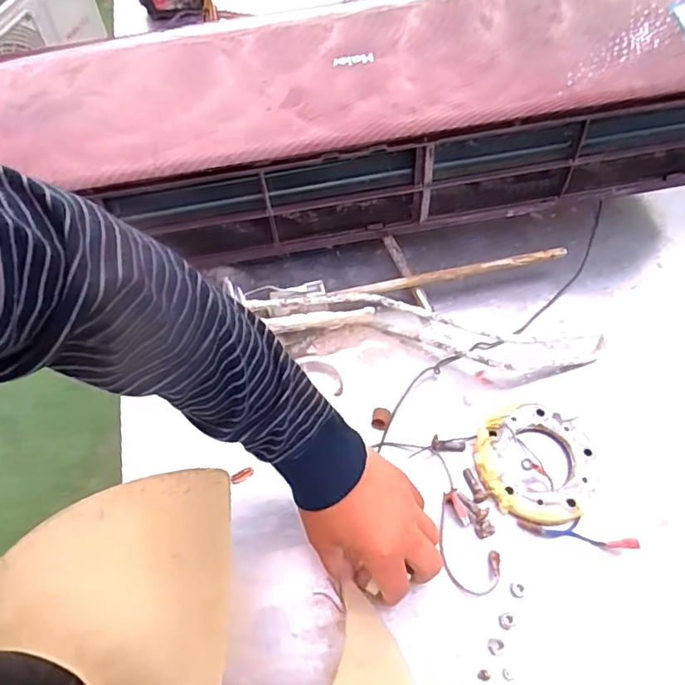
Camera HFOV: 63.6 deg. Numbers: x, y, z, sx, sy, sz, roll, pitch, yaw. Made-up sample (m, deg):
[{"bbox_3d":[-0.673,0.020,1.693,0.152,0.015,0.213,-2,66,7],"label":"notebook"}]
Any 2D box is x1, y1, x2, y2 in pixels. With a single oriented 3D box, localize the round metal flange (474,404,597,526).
[{"bbox_3d":[0.196,0.120,0.556,0.118,0.018,0.119,0,60,0],"label":"round metal flange"}]

